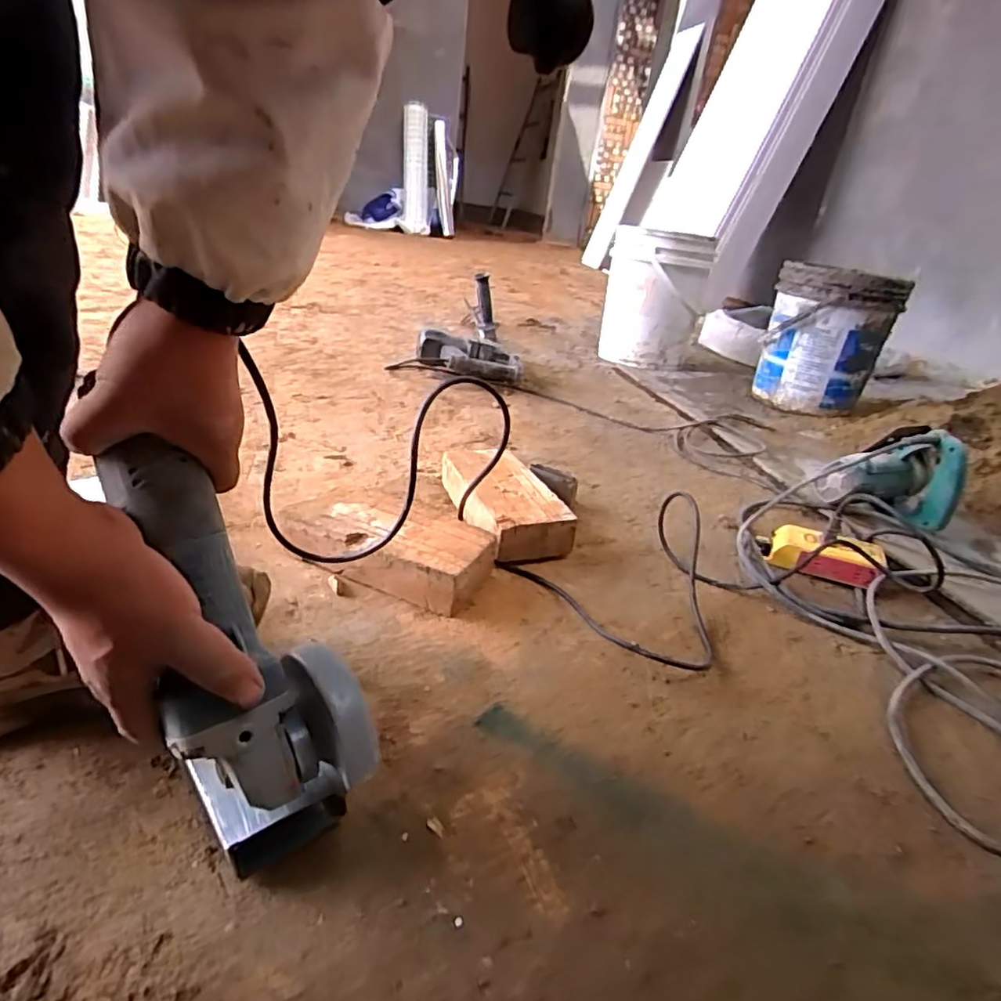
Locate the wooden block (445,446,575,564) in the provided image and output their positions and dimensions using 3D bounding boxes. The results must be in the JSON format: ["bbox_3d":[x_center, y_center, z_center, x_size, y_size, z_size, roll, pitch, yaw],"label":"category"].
[{"bbox_3d":[-0.002,0.003,0.838,0.114,0.069,0.239,-5,28,-23],"label":"wooden block"}]

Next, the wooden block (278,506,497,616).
[{"bbox_3d":[-0.133,0.057,0.699,0.229,0.070,0.100,14,27,14],"label":"wooden block"}]

